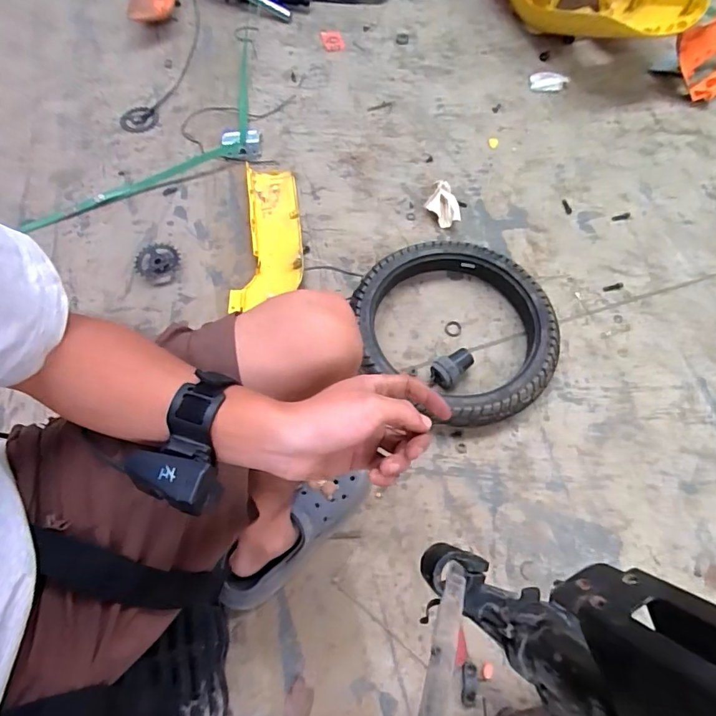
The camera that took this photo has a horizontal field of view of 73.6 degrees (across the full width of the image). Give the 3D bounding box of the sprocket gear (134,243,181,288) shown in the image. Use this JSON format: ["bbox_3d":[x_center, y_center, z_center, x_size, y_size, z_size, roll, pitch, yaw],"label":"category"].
[{"bbox_3d":[-0.388,-0.186,0.931,0.091,0.019,0.080,35,69,14],"label":"sprocket gear"}]

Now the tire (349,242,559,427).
[{"bbox_3d":[0.178,-0.060,0.870,0.357,0.062,0.333,0,65,-1],"label":"tire"}]

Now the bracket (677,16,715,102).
[{"bbox_3d":[0.874,-0.748,1.172,0.238,0.043,0.179,-37,113,-9],"label":"bracket"}]

